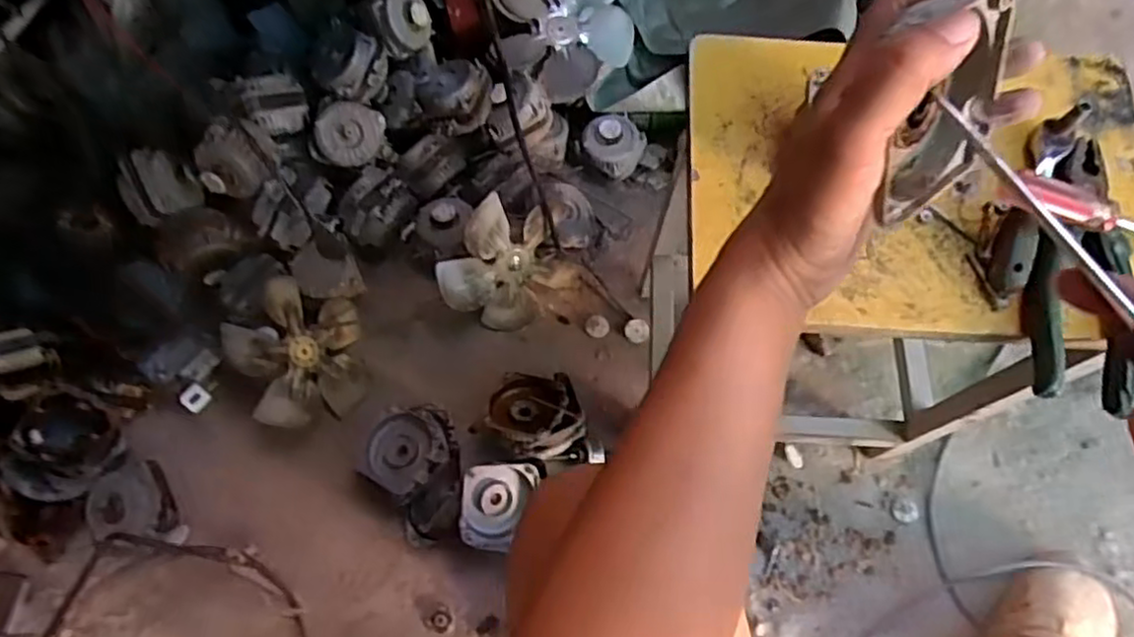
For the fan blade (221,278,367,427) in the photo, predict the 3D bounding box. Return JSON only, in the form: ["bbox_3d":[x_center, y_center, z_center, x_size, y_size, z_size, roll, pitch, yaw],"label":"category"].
[{"bbox_3d":[-0.319,0.039,0.847,0.033,0.176,0.170,-18,71,36],"label":"fan blade"}]

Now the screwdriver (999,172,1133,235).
[{"bbox_3d":[0.360,-0.064,0.466,0.176,0.017,0.017,13,62,-17],"label":"screwdriver"}]

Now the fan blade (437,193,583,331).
[{"bbox_3d":[-0.076,-0.070,0.888,0.161,0.166,0.038,-47,45,4],"label":"fan blade"}]

